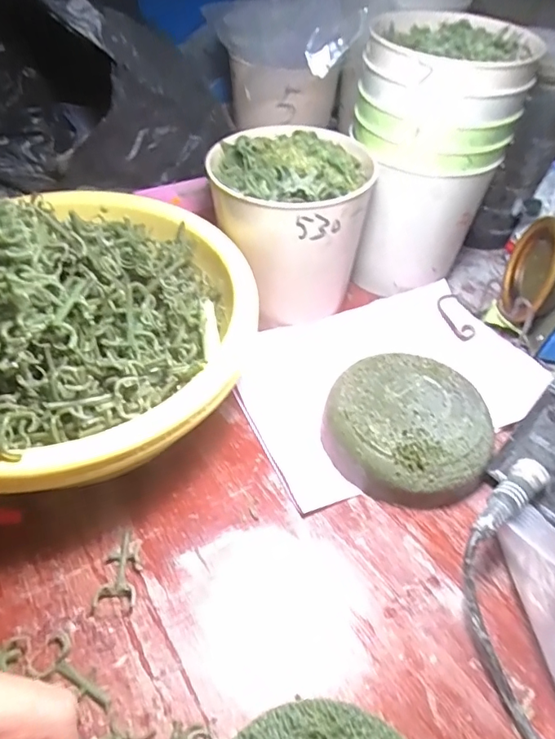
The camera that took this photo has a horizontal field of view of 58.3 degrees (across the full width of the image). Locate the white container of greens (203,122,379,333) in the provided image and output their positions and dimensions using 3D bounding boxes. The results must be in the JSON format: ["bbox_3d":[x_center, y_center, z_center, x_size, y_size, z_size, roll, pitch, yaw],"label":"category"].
[{"bbox_3d":[0.009,-0.107,0.374,0.107,0.118,0.101,3,47,1],"label":"white container of greens"}]

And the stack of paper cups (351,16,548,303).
[{"bbox_3d":[0.111,-0.159,0.388,0.112,0.174,0.101,9,47,6],"label":"stack of paper cups"}]

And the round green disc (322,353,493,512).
[{"bbox_3d":[0.084,0.037,0.322,0.099,0.036,0.094,1,47,-1],"label":"round green disc"}]

